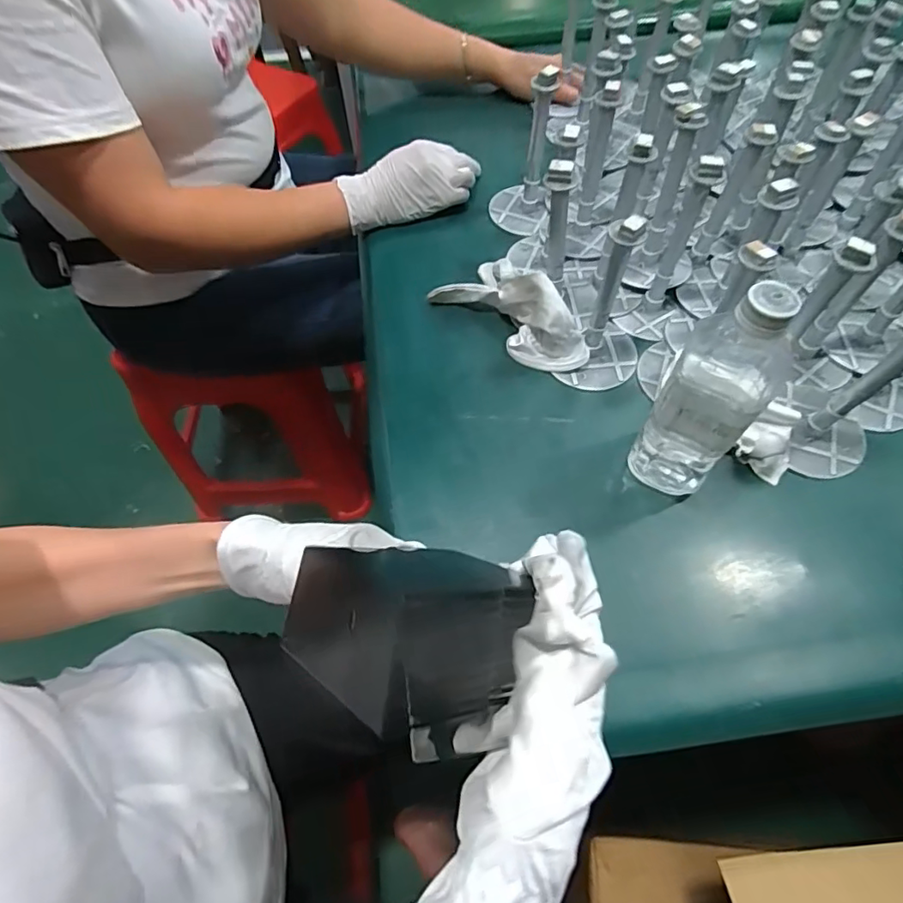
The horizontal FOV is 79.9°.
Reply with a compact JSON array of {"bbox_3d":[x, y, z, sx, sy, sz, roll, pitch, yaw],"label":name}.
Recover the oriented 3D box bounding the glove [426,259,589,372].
[{"bbox_3d":[0.069,-0.150,0.541,0.175,0.059,0.084,40,68,22],"label":"glove"}]

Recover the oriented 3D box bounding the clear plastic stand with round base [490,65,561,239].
[{"bbox_3d":[0.079,-0.330,0.591,0.068,0.143,0.086,3,59,3],"label":"clear plastic stand with round base"}]

